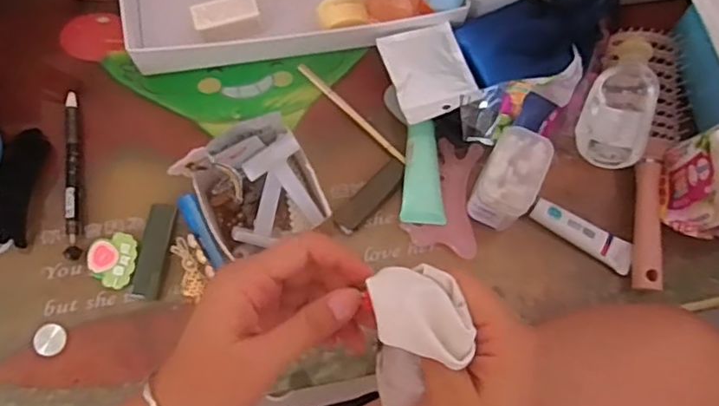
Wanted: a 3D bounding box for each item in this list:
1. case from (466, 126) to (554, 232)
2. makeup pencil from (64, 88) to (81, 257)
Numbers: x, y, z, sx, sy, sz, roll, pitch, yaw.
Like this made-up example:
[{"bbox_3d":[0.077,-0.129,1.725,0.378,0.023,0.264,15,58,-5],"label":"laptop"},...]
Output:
[{"bbox_3d":[0.122,-0.018,0.515,0.045,0.063,0.070,28,76,5],"label":"case"},{"bbox_3d":[-0.247,-0.026,0.540,0.011,0.008,0.149,-6,75,-3],"label":"makeup pencil"}]

